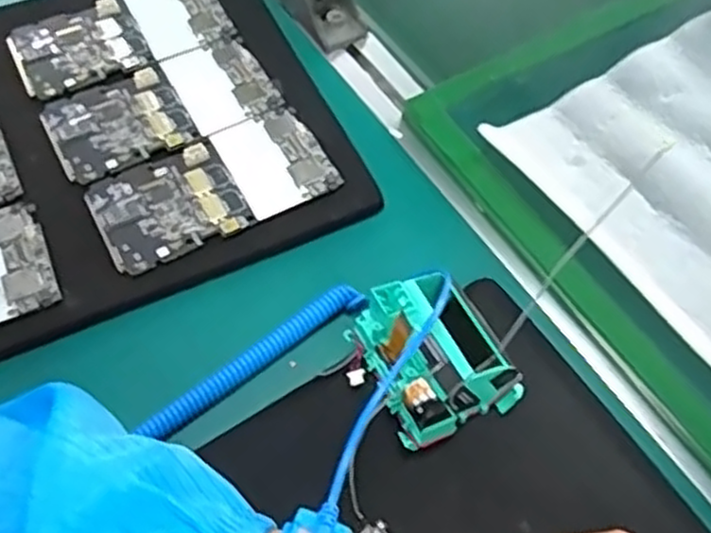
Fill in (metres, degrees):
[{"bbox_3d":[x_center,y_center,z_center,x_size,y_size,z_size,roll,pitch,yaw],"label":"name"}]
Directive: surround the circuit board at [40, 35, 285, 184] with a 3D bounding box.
[{"bbox_3d":[-0.117,-0.098,0.450,0.131,0.004,0.070,-23,63,-14],"label":"circuit board"}]

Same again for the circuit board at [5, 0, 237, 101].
[{"bbox_3d":[-0.150,-0.149,0.478,0.132,0.006,0.064,-25,63,-16],"label":"circuit board"}]

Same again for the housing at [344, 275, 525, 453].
[{"bbox_3d":[0.039,0.041,0.357,0.068,0.051,0.074,-21,61,-14],"label":"housing"}]

